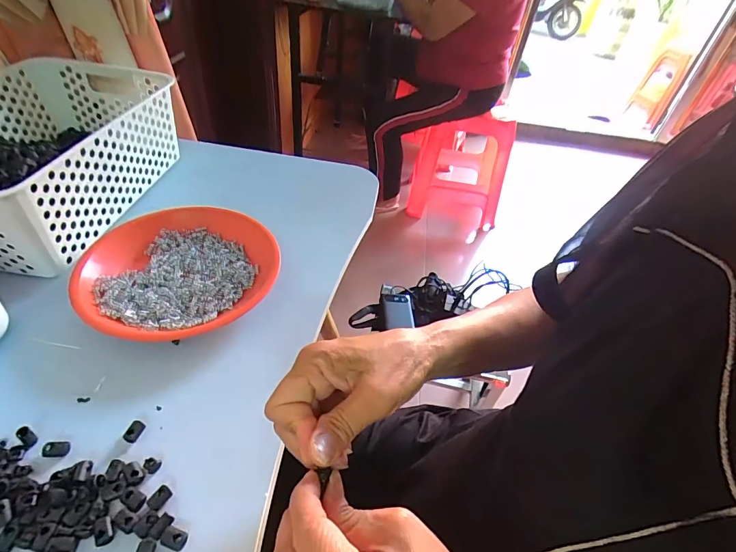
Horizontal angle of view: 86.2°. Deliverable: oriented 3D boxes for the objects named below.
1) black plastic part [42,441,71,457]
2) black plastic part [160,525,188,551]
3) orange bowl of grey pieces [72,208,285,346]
[{"bbox_3d":[-0.230,0.127,0.289,0.017,0.004,0.011,-1,44,-9],"label":"black plastic part"},{"bbox_3d":[-0.126,0.170,0.256,0.015,0.004,0.011,17,44,9],"label":"black plastic part"},{"bbox_3d":[-0.199,-0.010,0.422,0.193,0.025,0.174,-26,53,-31],"label":"orange bowl of grey pieces"}]

